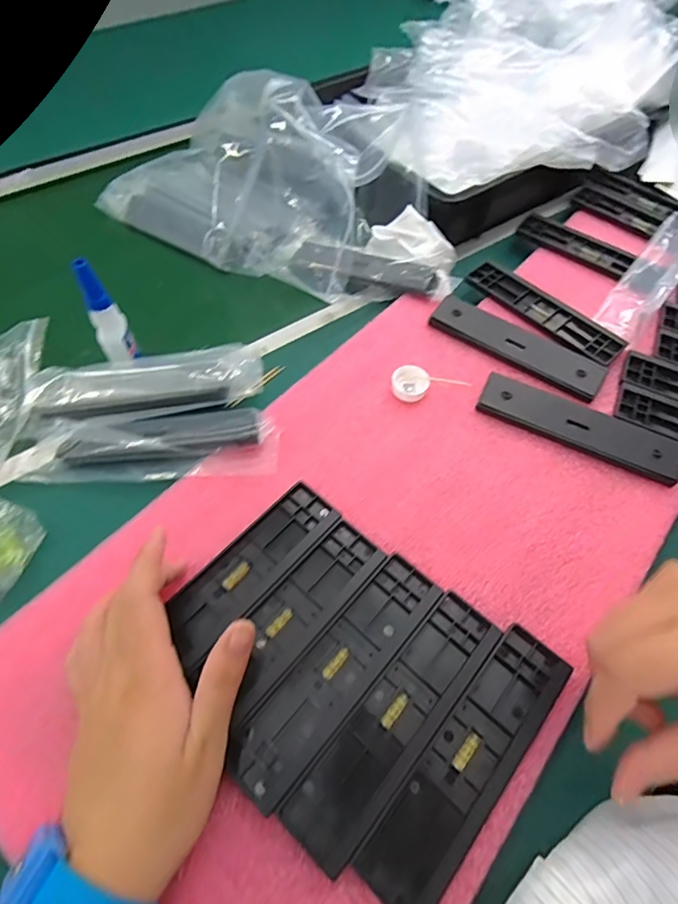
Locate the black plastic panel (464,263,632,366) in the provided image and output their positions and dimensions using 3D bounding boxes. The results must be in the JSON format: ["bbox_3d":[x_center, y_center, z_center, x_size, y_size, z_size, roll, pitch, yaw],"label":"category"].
[{"bbox_3d":[0.195,-0.136,0.464,0.041,0.011,0.155,-38,65,-21],"label":"black plastic panel"}]

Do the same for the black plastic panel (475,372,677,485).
[{"bbox_3d":[0.195,-0.024,0.395,0.157,0.011,0.048,23,61,14],"label":"black plastic panel"}]

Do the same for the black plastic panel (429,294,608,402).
[{"bbox_3d":[0.161,-0.099,0.436,0.155,0.011,0.047,31,63,18],"label":"black plastic panel"}]

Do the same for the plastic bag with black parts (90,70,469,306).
[{"bbox_3d":[-0.060,-0.295,0.497,0.405,0.129,0.194,32,63,18],"label":"plastic bag with black parts"}]

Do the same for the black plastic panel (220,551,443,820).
[{"bbox_3d":[0.000,0.130,0.294,0.042,0.007,0.157,37,65,21],"label":"black plastic panel"}]

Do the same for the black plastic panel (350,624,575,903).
[{"bbox_3d":[0.075,0.171,0.272,0.043,0.005,0.158,37,65,21],"label":"black plastic panel"}]

